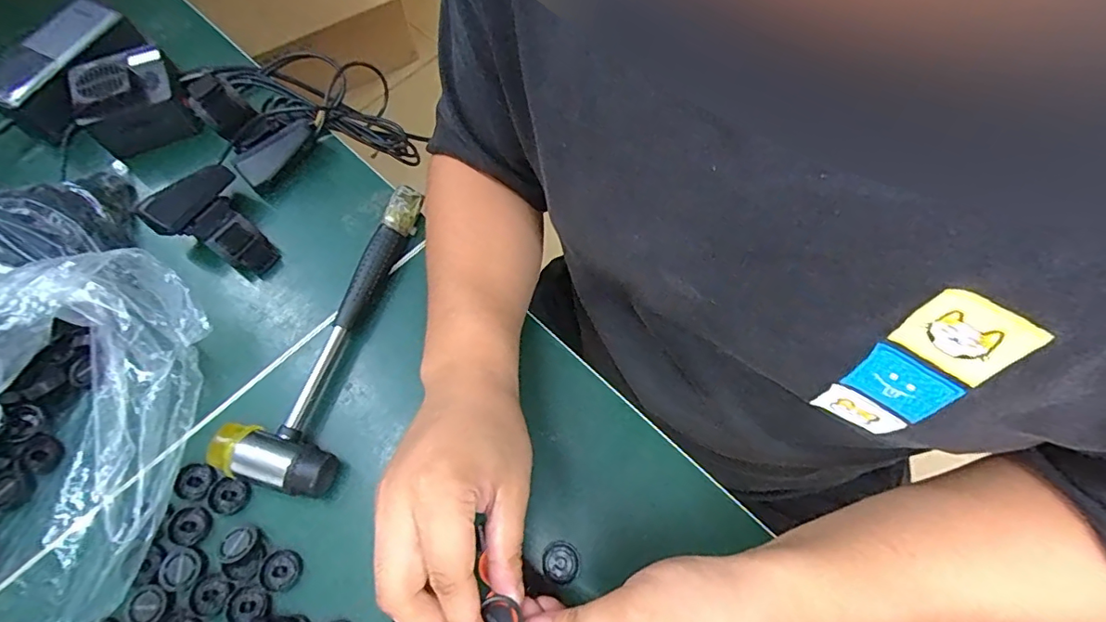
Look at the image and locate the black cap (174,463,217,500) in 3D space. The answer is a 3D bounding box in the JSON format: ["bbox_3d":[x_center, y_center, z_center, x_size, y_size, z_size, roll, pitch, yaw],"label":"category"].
[{"bbox_3d":[-0.251,0.119,0.367,0.022,0.010,0.023,0,68,0],"label":"black cap"}]

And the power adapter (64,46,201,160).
[{"bbox_3d":[-0.374,-0.190,0.469,0.081,0.056,0.068,-26,69,-15],"label":"power adapter"}]

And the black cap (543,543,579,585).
[{"bbox_3d":[0.006,0.169,0.351,0.024,0.004,0.025,0,68,0],"label":"black cap"}]

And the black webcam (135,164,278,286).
[{"bbox_3d":[-0.267,-0.073,0.428,0.084,0.047,0.070,26,66,9],"label":"black webcam"}]

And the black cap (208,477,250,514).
[{"bbox_3d":[-0.226,0.129,0.367,0.025,0.008,0.024,0,68,0],"label":"black cap"}]

